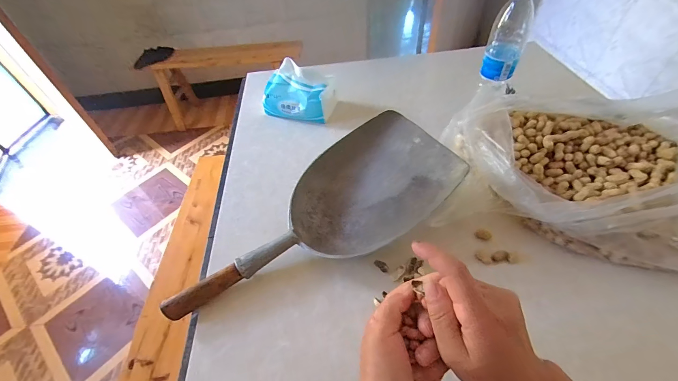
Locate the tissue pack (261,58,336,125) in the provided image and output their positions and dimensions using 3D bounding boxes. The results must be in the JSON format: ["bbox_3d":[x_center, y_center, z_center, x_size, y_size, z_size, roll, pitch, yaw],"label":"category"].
[{"bbox_3d":[-0.085,-0.207,0.637,0.143,0.103,0.081,12,51,14],"label":"tissue pack"}]

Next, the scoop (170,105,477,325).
[{"bbox_3d":[-0.042,0.027,0.435,0.420,0.094,0.176,-22,52,-15],"label":"scoop"}]

